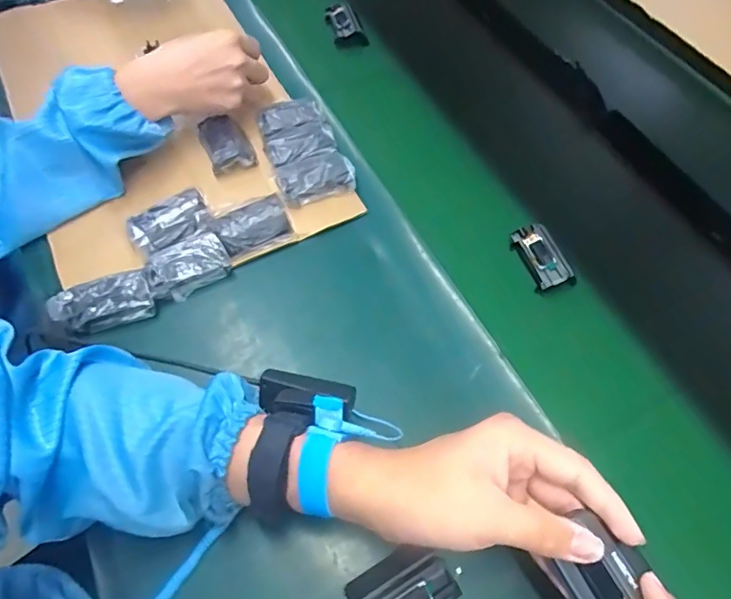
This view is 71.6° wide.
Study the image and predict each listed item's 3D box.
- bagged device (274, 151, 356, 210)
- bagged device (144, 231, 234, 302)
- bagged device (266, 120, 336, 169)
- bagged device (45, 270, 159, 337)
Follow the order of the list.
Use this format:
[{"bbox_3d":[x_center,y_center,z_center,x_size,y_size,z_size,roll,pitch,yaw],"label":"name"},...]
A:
[{"bbox_3d":[-0.053,-0.129,0.535,0.081,0.025,0.048,-19,62,-15],"label":"bagged device"},{"bbox_3d":[-0.165,-0.030,0.470,0.073,0.030,0.041,-32,66,-21],"label":"bagged device"},{"bbox_3d":[-0.069,-0.165,0.551,0.076,0.024,0.045,-24,64,-18],"label":"bagged device"},{"bbox_3d":[-0.230,0.002,0.447,0.077,0.028,0.040,-17,62,-14],"label":"bagged device"}]

